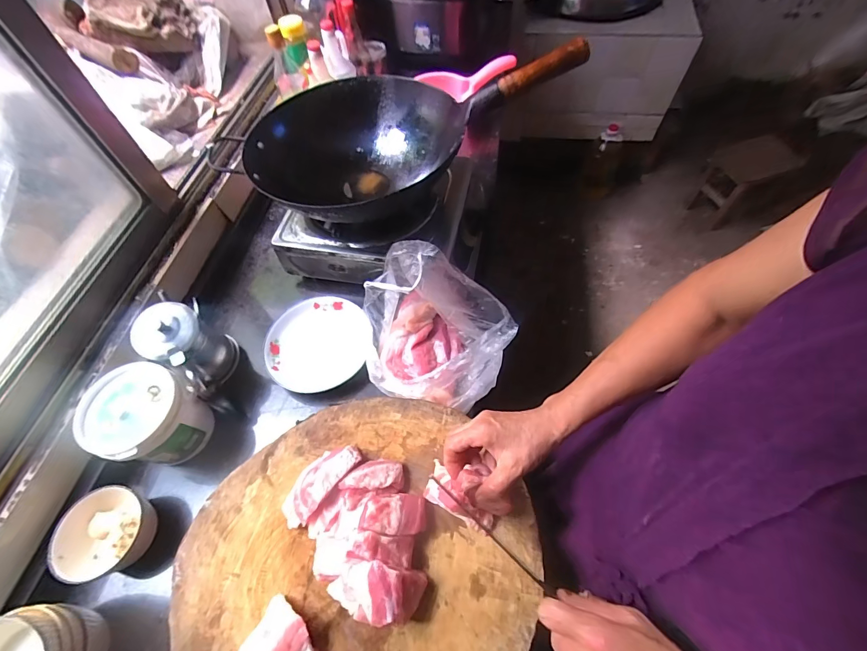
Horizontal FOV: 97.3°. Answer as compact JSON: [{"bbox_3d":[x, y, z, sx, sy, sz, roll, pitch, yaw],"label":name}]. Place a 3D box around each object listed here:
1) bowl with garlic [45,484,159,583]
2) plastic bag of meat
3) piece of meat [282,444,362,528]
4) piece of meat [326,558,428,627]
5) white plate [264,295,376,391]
[{"bbox_3d":[-0.434,0.276,0.510,0.100,0.065,0.104,-1,59,2],"label":"bowl with garlic"},{"bbox_3d":[-0.006,0.007,0.560,0.220,0.185,0.162,15,61,12],"label":"plastic bag of meat"},{"bbox_3d":[-0.141,0.192,0.470,0.051,0.054,0.110,33,66,21],"label":"piece of meat"},{"bbox_3d":[-0.062,0.283,0.409,0.100,0.061,0.052,8,60,8],"label":"piece of meat"},{"bbox_3d":[-0.196,0.028,0.658,0.181,0.032,0.174,-1,59,2],"label":"white plate"}]

